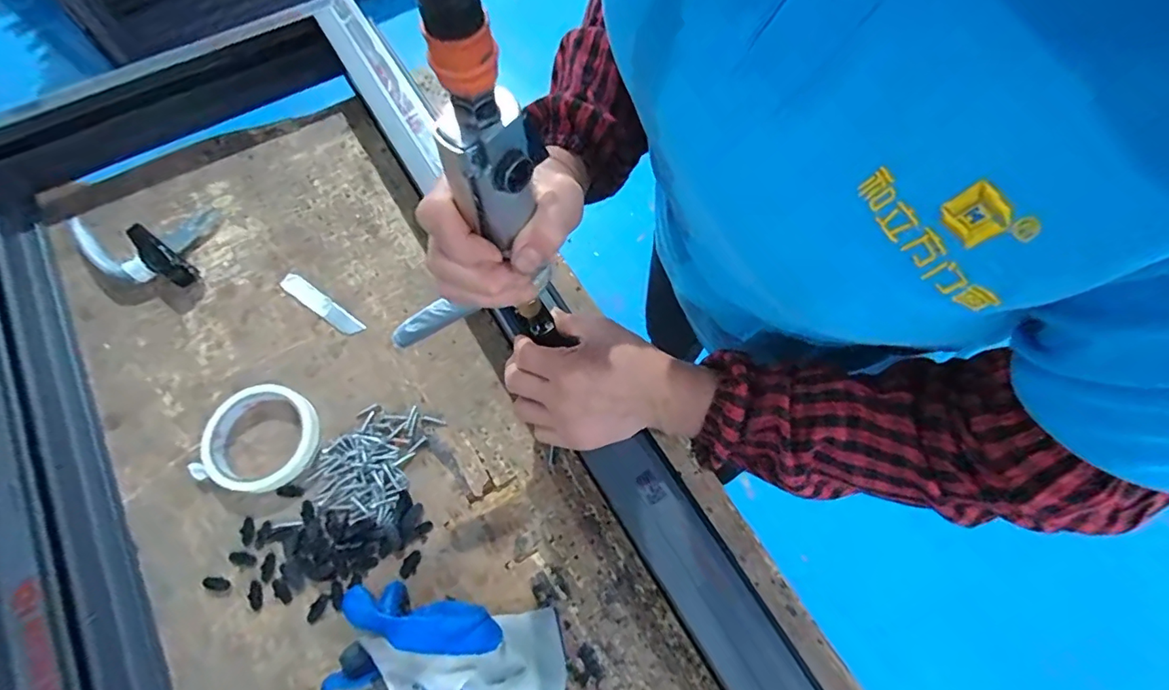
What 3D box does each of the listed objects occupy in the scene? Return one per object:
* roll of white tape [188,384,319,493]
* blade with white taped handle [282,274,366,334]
[{"bbox_3d":[-0.291,0.084,0.466,0.095,0.020,0.094,1,66,-2],"label":"roll of white tape"},{"bbox_3d":[-0.272,-0.042,0.531,0.103,0.004,0.021,35,74,9],"label":"blade with white taped handle"}]

